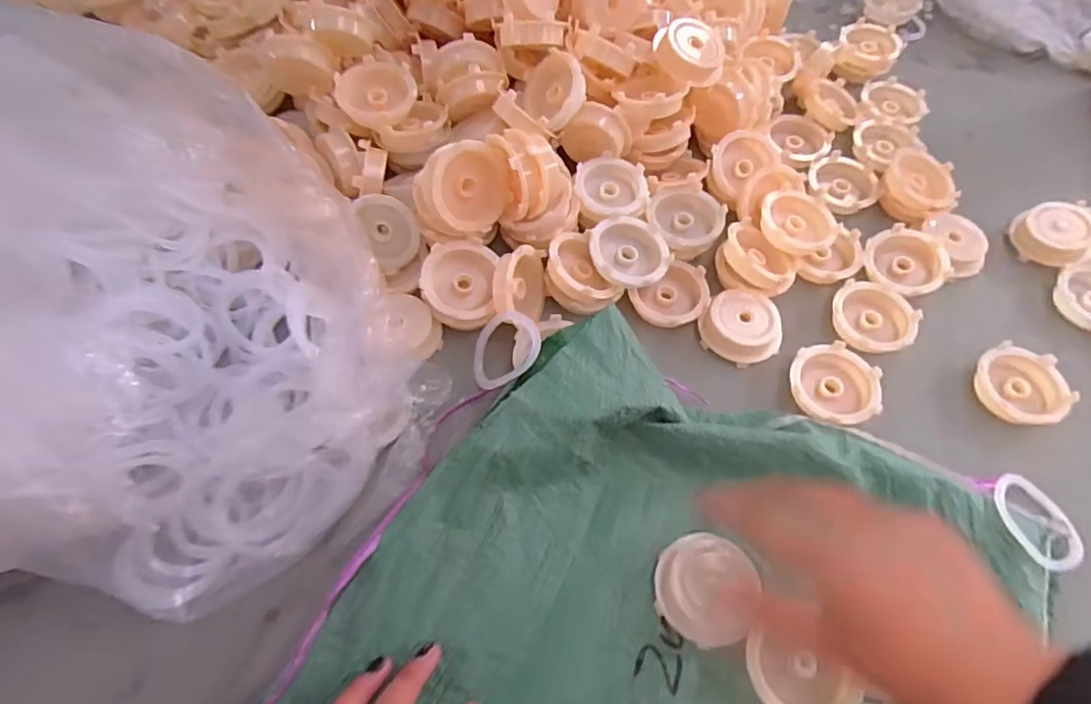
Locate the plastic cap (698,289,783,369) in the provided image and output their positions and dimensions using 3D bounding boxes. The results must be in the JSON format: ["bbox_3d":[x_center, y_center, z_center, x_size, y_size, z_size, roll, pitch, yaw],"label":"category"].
[{"bbox_3d":[0.139,-0.019,0.425,0.055,0.021,0.050,2,63,-3],"label":"plastic cap"}]

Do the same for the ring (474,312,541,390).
[{"bbox_3d":[-0.025,-0.001,0.395,0.056,0.007,0.050,-7,73,40],"label":"ring"}]

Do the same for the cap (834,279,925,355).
[{"bbox_3d":[0.234,-0.024,0.440,0.057,0.016,0.062,2,63,-3],"label":"cap"}]

